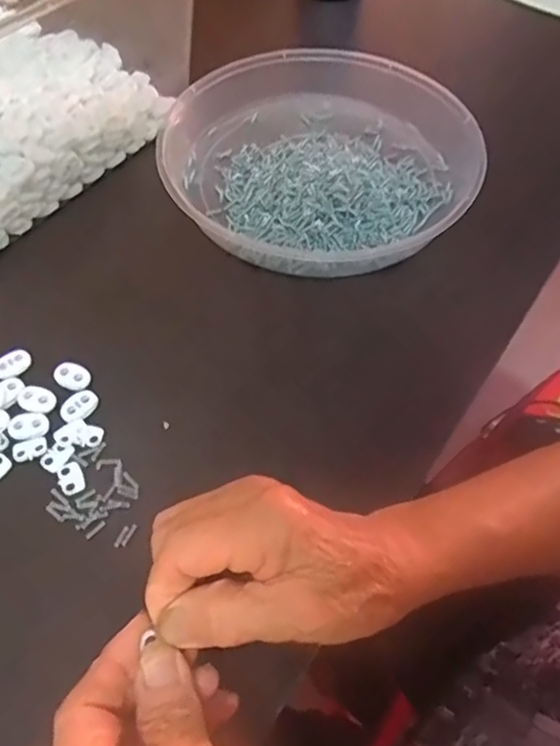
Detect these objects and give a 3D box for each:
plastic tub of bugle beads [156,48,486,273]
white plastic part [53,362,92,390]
[{"bbox_3d":[0.030,-0.177,0.464,0.229,0.043,0.229,1,58,-1],"label":"plastic tub of bugle beads"},{"bbox_3d":[-0.127,0.001,0.364,0.023,0.004,0.015,24,60,13],"label":"white plastic part"}]

